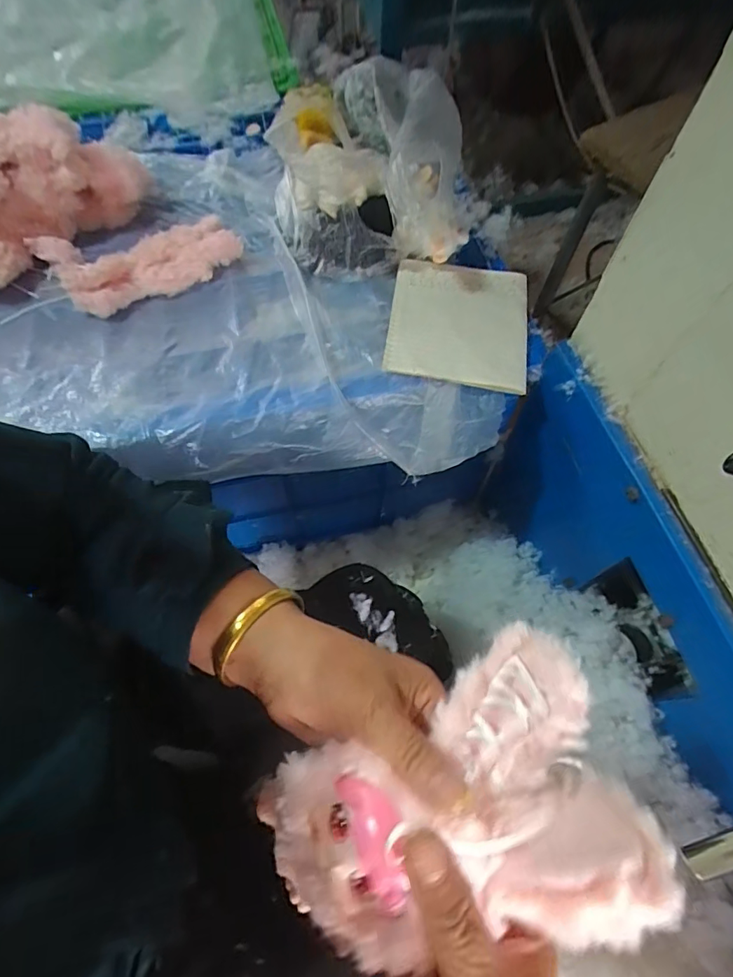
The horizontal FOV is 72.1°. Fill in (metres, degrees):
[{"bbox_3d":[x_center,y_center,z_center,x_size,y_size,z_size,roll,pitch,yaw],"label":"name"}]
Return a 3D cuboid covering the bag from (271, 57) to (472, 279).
[{"bbox_3d":[0.007,-0.439,0.675,0.248,0.136,0.331,2,64,0],"label":"bag"}]

